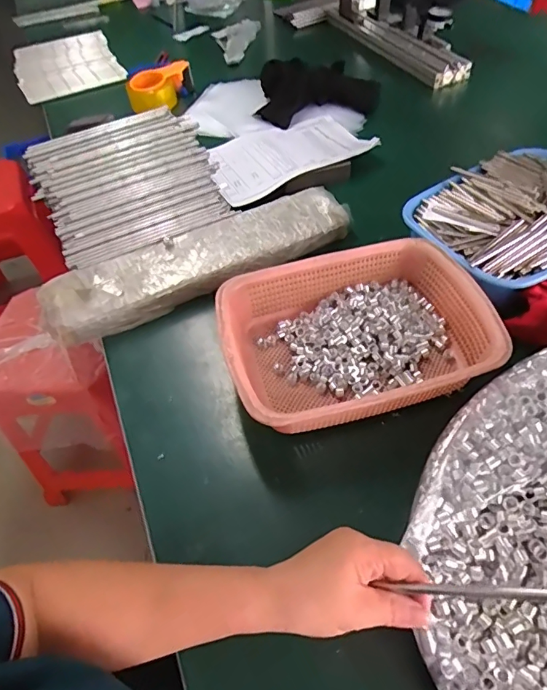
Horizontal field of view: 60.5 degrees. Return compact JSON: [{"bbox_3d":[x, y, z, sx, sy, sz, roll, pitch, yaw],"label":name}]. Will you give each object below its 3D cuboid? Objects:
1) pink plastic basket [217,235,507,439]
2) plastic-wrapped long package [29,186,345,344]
[{"bbox_3d":[0.092,-0.012,0.548,0.294,0.075,0.217,-13,52,-5],"label":"pink plastic basket"},{"bbox_3d":[-0.102,-0.126,0.672,0.448,0.044,0.116,-27,55,-15],"label":"plastic-wrapped long package"}]

